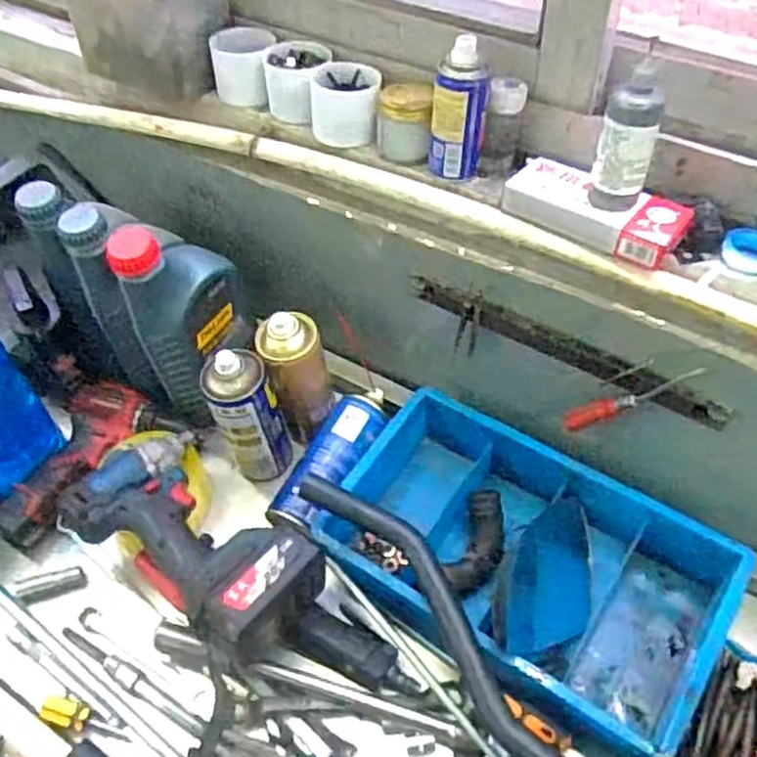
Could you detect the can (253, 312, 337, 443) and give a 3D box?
[{"bbox_3d":[-0.083,0.001,0.773,0.069,0.150,0.057,-11,52,-6],"label":"can"}]

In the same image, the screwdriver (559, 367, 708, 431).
[{"bbox_3d":[0.217,0.017,0.631,0.018,0.139,0.014,33,52,-24],"label":"screwdriver"}]

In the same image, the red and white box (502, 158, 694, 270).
[{"bbox_3d":[0.175,-0.140,0.592,0.139,0.024,0.062,30,58,24],"label":"red and white box"}]

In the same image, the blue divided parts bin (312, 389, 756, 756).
[{"bbox_3d":[0.133,0.174,0.696,0.355,0.088,0.220,26,57,22],"label":"blue divided parts bin"}]

